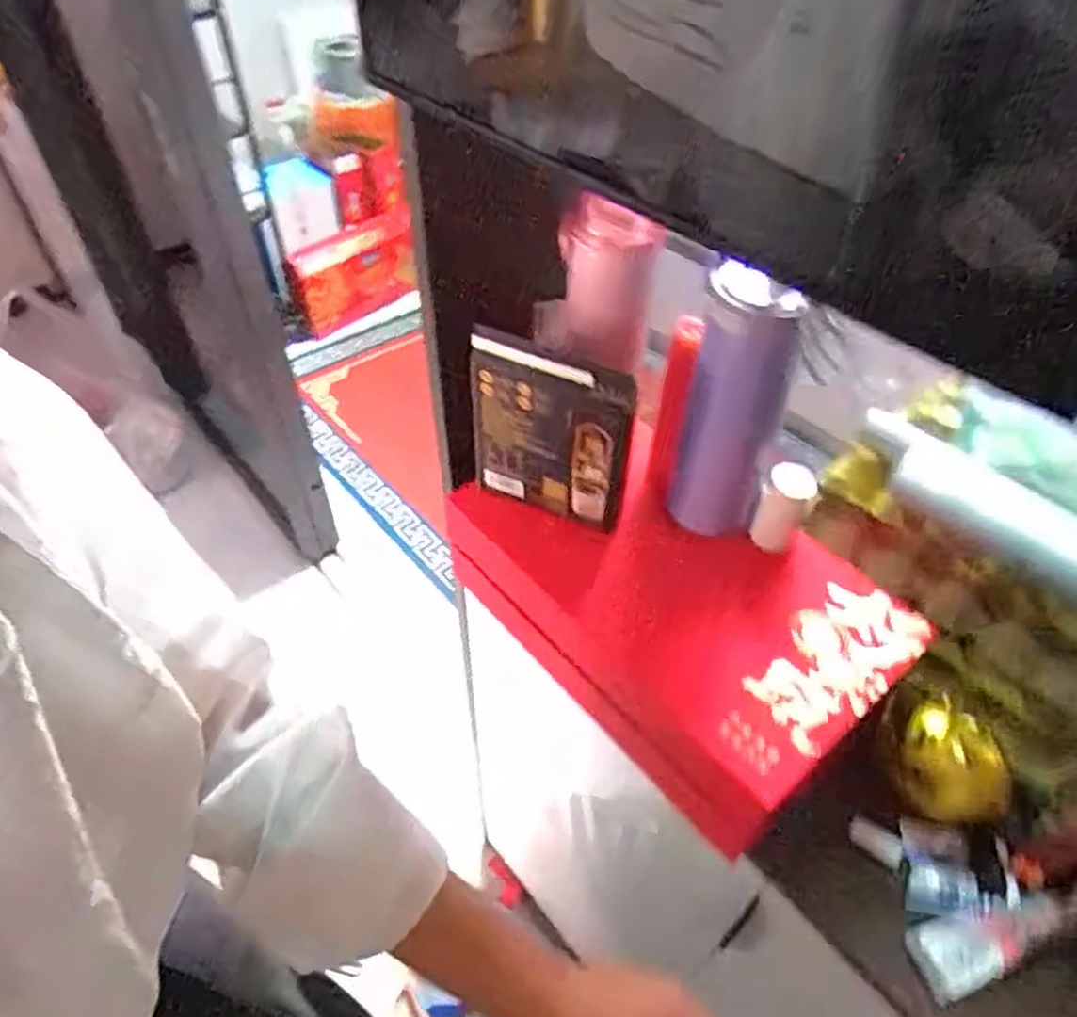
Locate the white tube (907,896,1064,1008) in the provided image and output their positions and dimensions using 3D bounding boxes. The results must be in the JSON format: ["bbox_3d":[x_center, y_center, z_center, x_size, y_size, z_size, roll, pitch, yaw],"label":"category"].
[{"bbox_3d":[0.304,0.291,0.483,0.109,0.013,0.041,-14,48,-14],"label":"white tube"}]

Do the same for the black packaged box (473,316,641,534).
[{"bbox_3d":[0.007,-0.056,0.547,0.130,0.149,0.016,20,49,18],"label":"black packaged box"}]

